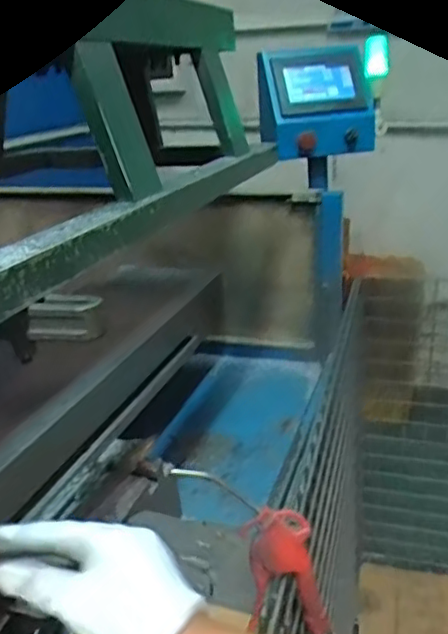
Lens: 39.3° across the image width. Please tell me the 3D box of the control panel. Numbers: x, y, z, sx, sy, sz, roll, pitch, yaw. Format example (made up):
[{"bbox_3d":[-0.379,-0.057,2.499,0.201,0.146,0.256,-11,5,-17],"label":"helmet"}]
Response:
[{"bbox_3d":[0.196,-0.435,1.269,0.244,0.202,0.121,-1,20,5],"label":"control panel"}]

